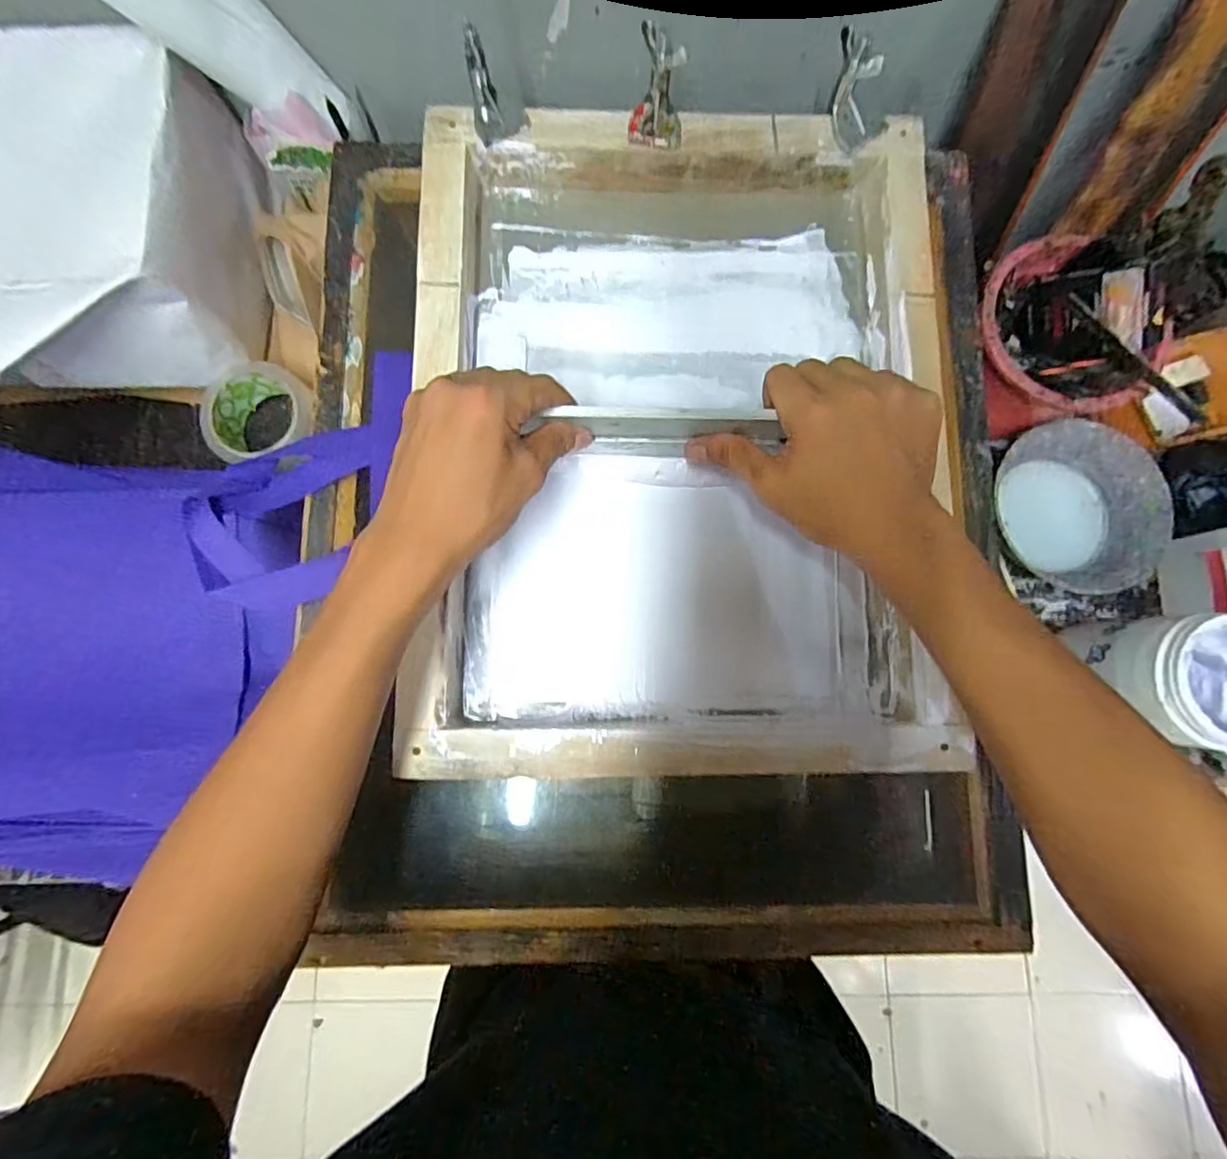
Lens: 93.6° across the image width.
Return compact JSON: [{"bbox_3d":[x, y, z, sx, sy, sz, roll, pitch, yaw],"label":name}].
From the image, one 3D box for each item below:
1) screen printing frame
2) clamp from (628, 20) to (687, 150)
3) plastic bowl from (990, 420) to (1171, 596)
[{"bbox_3d":[0.045,-0.099,0.399,0.346,0.055,0.446,0,85,1],"label":"screen printing frame"},{"bbox_3d":[0.030,-0.333,0.392,0.036,0.062,0.023,3,48,1],"label":"clamp"},{"bbox_3d":[0.426,-0.064,0.557,0.147,0.099,0.155,0,81,-1],"label":"plastic bowl"}]

